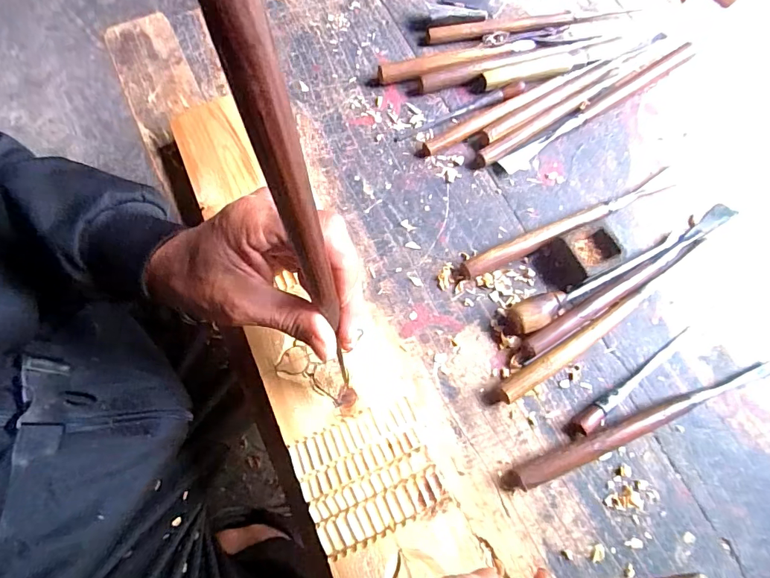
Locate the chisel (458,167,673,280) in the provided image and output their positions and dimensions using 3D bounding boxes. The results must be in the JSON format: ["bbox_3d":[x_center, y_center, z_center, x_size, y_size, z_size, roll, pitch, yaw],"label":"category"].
[{"bbox_3d":[0.175,-0.062,0.403,0.230,0.019,0.017,-24,75,-9],"label":"chisel"}]

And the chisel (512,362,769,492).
[{"bbox_3d":[0.224,0.108,0.354,0.255,0.018,0.018,-19,74,-8],"label":"chisel"}]

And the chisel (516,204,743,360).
[{"bbox_3d":[0.227,-0.012,0.387,0.253,0.017,0.018,-32,76,-11],"label":"chisel"}]

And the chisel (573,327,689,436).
[{"bbox_3d":[0.216,0.077,0.367,0.144,0.014,0.013,-34,77,-11],"label":"chisel"}]

